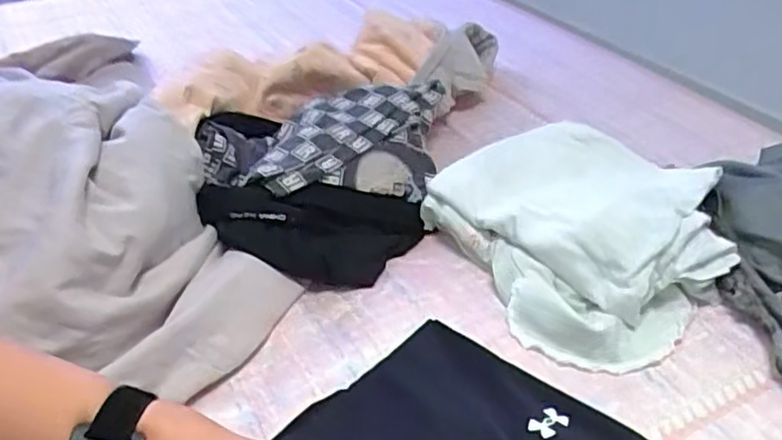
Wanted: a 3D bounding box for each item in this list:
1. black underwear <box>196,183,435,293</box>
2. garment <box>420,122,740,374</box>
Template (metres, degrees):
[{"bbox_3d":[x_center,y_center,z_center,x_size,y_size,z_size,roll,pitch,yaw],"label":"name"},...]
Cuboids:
[{"bbox_3d":[-0.078,0.012,0.720,0.245,0.083,0.105,-10,39,-12],"label":"black underwear"},{"bbox_3d":[0.213,-0.005,0.727,0.283,0.091,0.306,-24,43,-27],"label":"garment"}]

